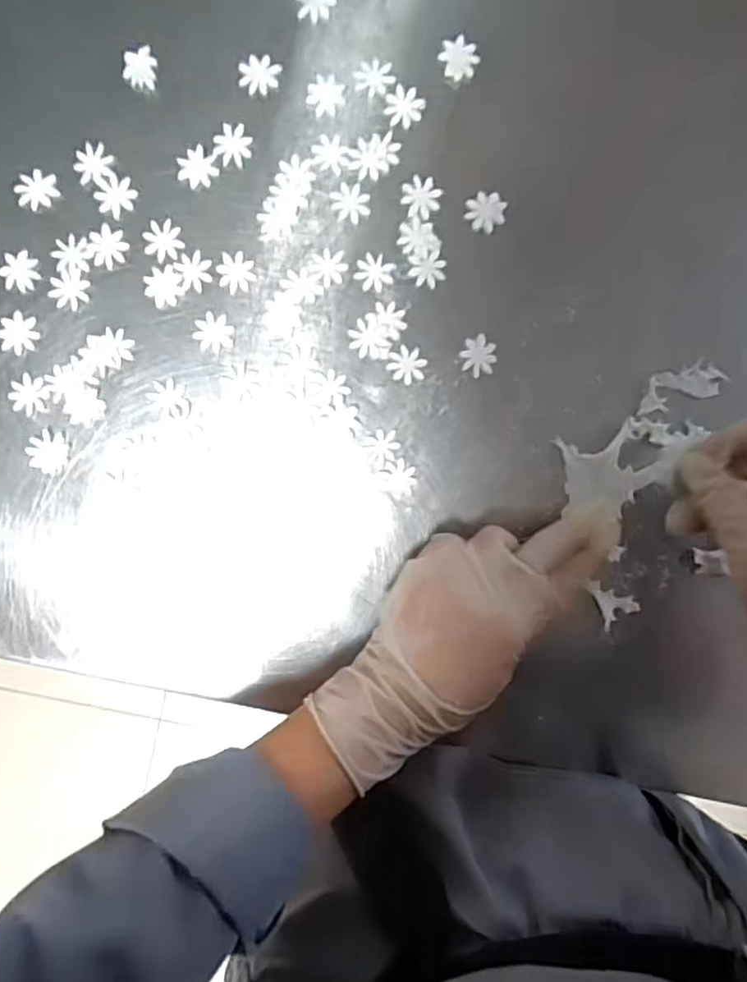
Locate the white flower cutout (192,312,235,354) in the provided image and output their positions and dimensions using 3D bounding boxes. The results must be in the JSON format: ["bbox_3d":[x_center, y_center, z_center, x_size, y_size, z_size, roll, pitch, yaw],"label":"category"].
[{"bbox_3d":[-0.087,-0.086,0.349,0.021,0.004,0.021,0,93,-2],"label":"white flower cutout"}]

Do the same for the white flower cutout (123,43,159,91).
[{"bbox_3d":[-0.125,-0.227,0.344,0.016,0.004,0.022,7,92,-3],"label":"white flower cutout"}]

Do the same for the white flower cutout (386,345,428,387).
[{"bbox_3d":[0.019,-0.069,0.354,0.020,0.004,0.020,0,93,-2],"label":"white flower cutout"}]

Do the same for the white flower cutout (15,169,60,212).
[{"bbox_3d":[-0.180,-0.161,0.344,0.021,0.004,0.019,-24,93,-1],"label":"white flower cutout"}]

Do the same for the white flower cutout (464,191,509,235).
[{"bbox_3d":[0.062,-0.153,0.351,0.022,0.004,0.021,0,93,-2],"label":"white flower cutout"}]

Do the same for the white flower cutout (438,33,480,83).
[{"bbox_3d":[0.047,-0.235,0.351,0.020,0.004,0.022,0,92,6],"label":"white flower cutout"}]

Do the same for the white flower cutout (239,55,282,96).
[{"bbox_3d":[-0.061,-0.224,0.345,0.022,0.004,0.019,-42,93,0],"label":"white flower cutout"}]

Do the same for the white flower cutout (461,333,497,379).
[{"bbox_3d":[0.059,-0.075,0.357,0.019,0.004,0.022,-13,93,-2],"label":"white flower cutout"}]

